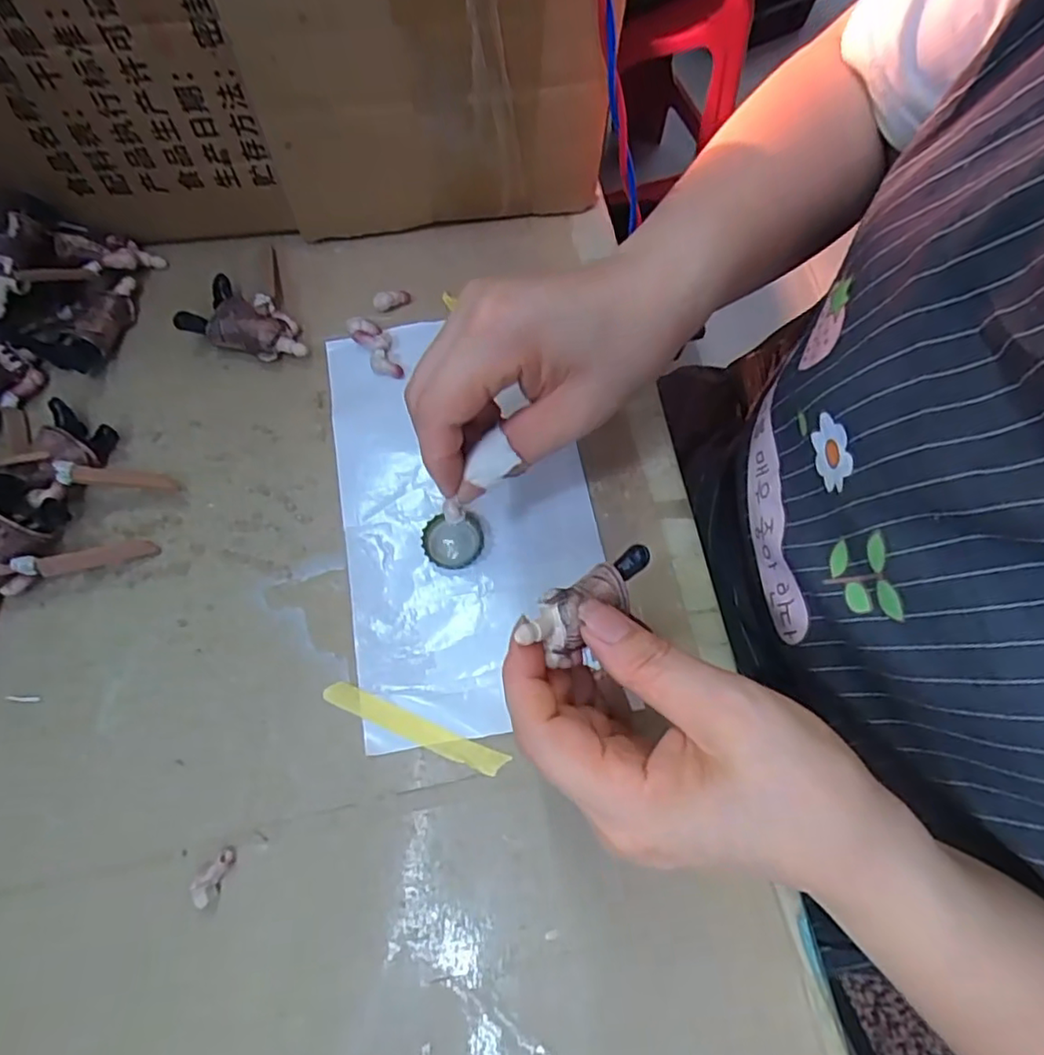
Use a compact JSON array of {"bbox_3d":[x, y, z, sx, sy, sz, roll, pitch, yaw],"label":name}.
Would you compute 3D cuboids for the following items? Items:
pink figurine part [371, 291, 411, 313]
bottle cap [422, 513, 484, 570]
[{"bbox_3d":[-0.073,-0.127,0.342,0.020,0.007,0.008,-9,68,-6],"label":"pink figurine part"},{"bbox_3d":[-0.033,0.007,0.292,0.028,0.006,0.025,1,67,-2],"label":"bottle cap"}]

